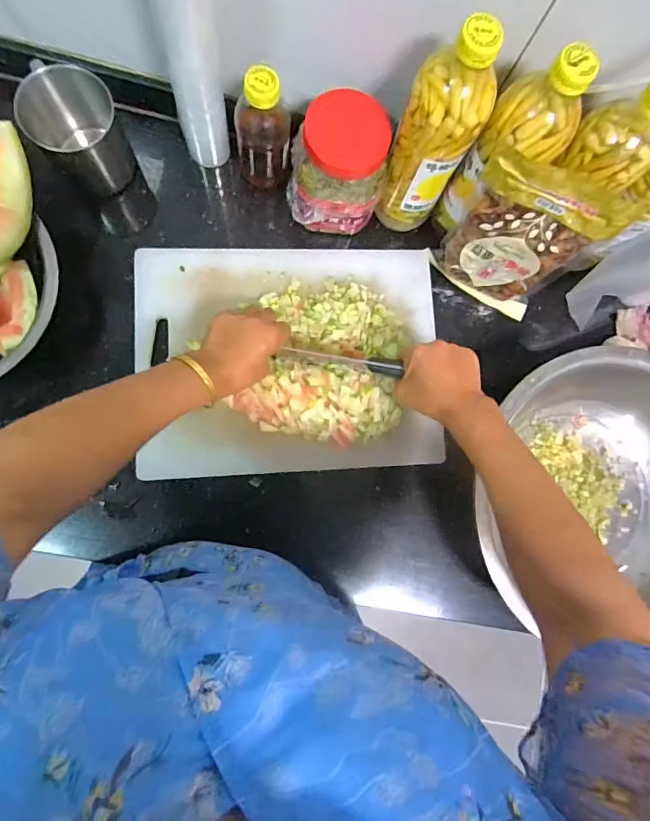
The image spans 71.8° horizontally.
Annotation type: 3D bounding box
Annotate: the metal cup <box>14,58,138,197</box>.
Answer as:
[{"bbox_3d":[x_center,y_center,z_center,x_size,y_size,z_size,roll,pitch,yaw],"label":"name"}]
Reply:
[{"bbox_3d":[-0.299,-0.338,0.551,0.085,0.129,0.087,1,83,-6],"label":"metal cup"}]

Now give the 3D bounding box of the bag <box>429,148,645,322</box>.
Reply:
[{"bbox_3d":[0.234,-0.203,0.549,0.162,0.192,0.063,26,81,-3],"label":"bag"}]

